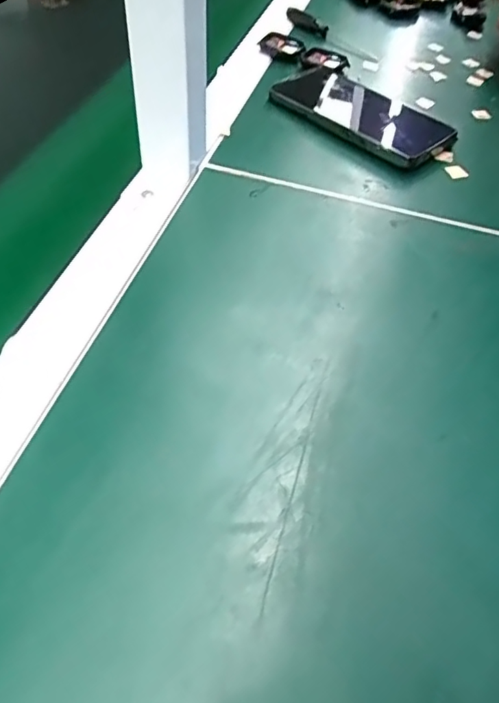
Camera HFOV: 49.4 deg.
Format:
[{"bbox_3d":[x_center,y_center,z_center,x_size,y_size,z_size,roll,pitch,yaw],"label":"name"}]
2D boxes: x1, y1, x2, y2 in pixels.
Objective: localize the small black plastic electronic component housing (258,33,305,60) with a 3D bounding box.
[{"bbox_3d":[0.035,-0.325,0.581,0.050,0.008,0.040,34,56,21],"label":"small black plastic electronic component housing"}]

